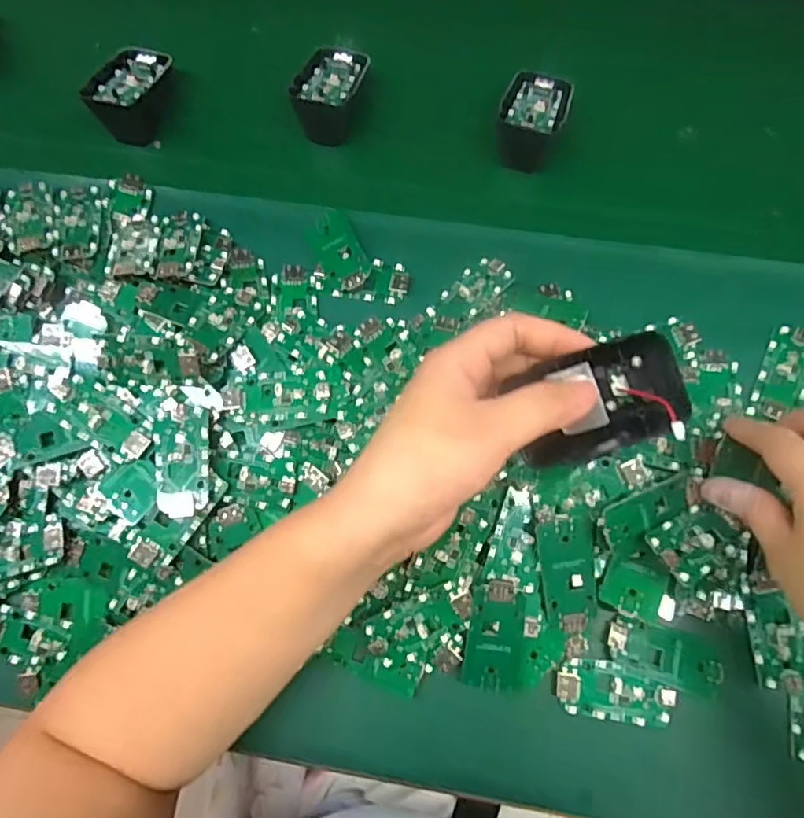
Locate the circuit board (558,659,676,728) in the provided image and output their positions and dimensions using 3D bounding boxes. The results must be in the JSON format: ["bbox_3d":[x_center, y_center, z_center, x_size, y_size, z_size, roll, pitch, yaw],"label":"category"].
[{"bbox_3d":[0.119,0.159,0.320,0.063,0.004,0.029,9,77,4],"label":"circuit board"}]

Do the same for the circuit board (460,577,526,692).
[{"bbox_3d":[0.052,0.126,0.318,0.030,0.004,0.063,7,98,3],"label":"circuit board"}]

